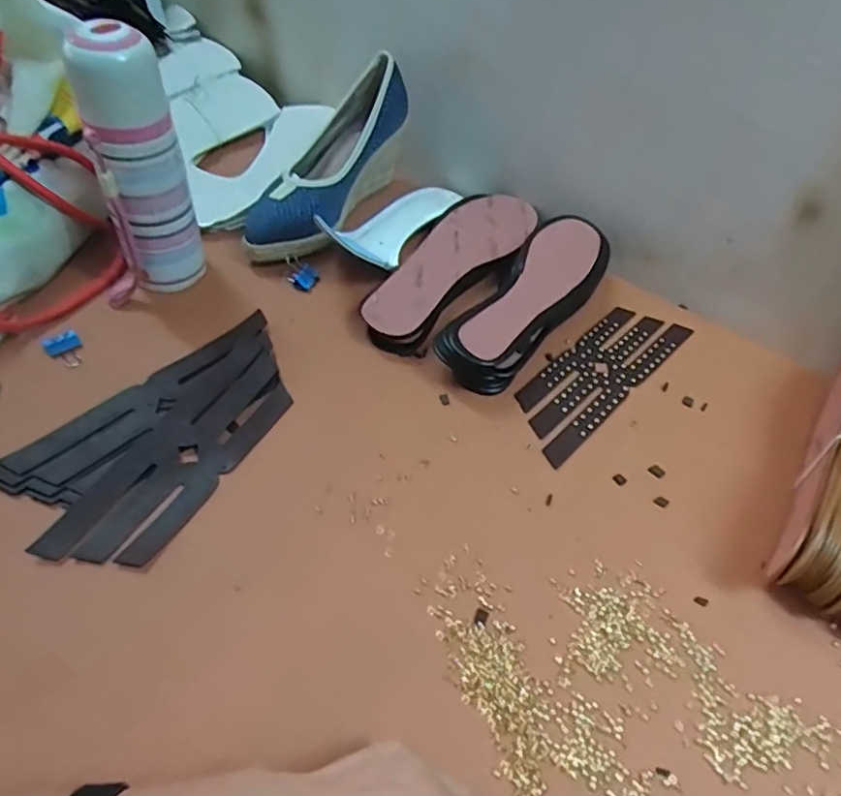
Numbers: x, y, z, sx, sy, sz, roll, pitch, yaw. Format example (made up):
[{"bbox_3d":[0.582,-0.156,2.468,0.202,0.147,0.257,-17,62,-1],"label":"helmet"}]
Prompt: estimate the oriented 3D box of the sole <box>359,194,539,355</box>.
[{"bbox_3d":[0.034,-0.128,0.577,0.081,0.031,0.232,28,54,15],"label":"sole"}]

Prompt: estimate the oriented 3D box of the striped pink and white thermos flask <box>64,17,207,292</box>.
[{"bbox_3d":[-0.217,-0.174,0.473,0.061,0.207,0.052,-12,54,-15],"label":"striped pink and white thermos flask"}]

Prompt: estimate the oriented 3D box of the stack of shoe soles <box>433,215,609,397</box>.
[{"bbox_3d":[0.100,-0.087,0.543,0.069,0.057,0.216,32,55,18],"label":"stack of shoe soles"}]

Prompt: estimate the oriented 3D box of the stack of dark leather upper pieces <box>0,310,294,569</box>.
[{"bbox_3d":[-0.183,0.026,0.449,0.120,0.010,0.216,36,57,21],"label":"stack of dark leather upper pieces"}]

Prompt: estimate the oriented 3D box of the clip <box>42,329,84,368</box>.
[{"bbox_3d":[-0.291,-0.038,0.492,0.026,0.021,0.029,-30,61,-26],"label":"clip"}]

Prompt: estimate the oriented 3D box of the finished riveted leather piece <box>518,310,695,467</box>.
[{"bbox_3d":[0.160,-0.024,0.535,0.068,0.006,0.212,39,58,23],"label":"finished riveted leather piece"}]

